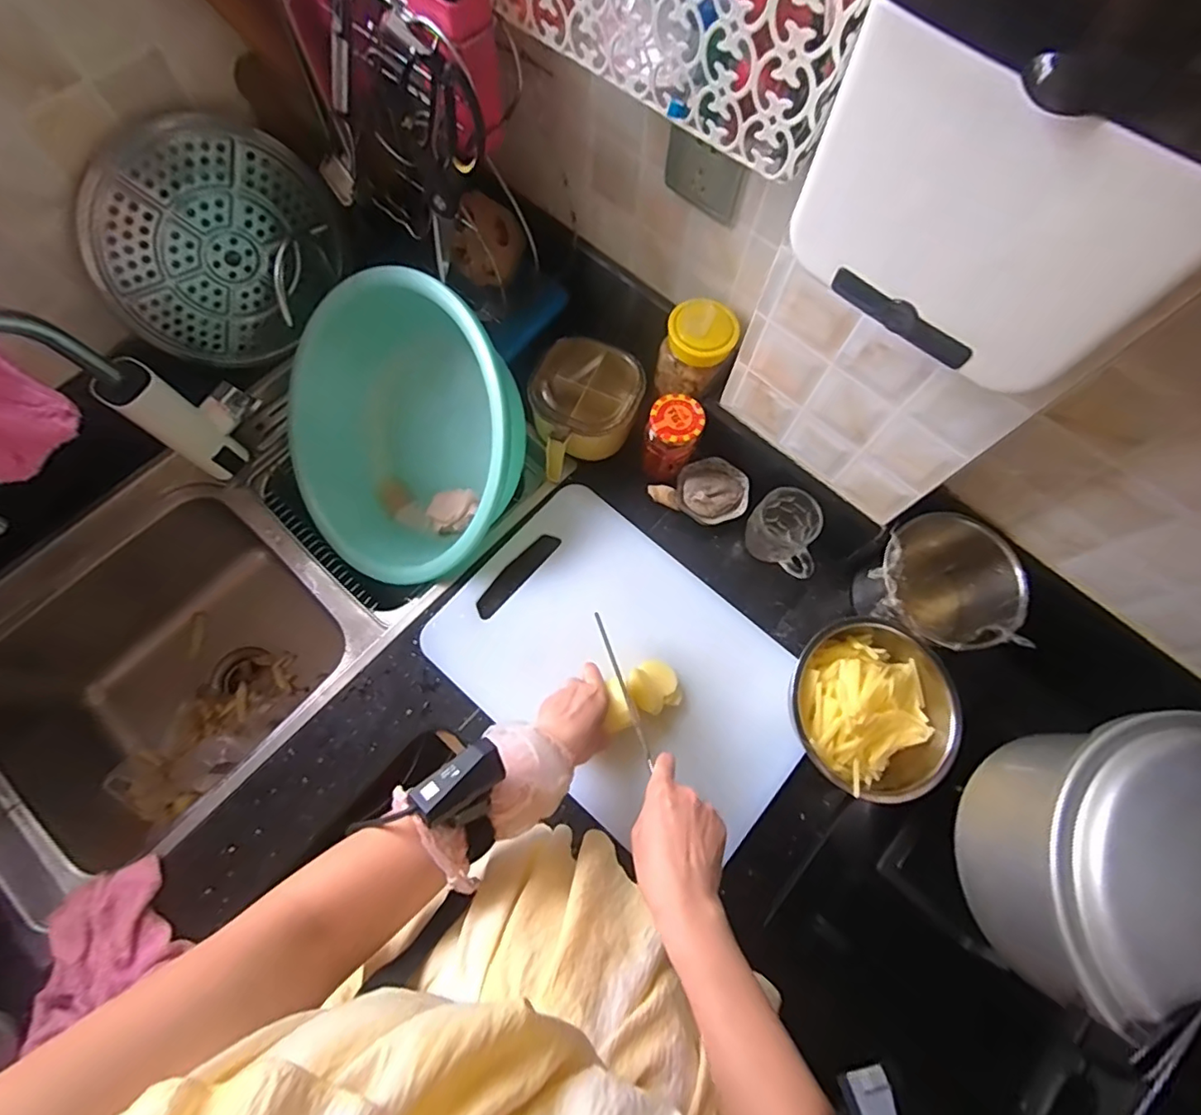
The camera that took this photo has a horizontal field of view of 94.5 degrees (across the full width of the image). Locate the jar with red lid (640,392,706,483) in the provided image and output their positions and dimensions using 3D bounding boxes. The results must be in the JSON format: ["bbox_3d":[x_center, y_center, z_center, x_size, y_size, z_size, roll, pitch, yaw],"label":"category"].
[{"bbox_3d":[0.090,-0.147,0.710,0.064,0.104,0.073,21,73,6],"label":"jar with red lid"}]

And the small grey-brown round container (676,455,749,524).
[{"bbox_3d":[0.149,-0.086,0.740,0.090,0.037,0.085,0,72,-1],"label":"small grey-brown round container"}]

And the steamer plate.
[{"bbox_3d":[-0.459,-0.372,0.675,0.025,0.261,0.274,43,96,19],"label":"steamer plate"}]

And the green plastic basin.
[{"bbox_3d":[-0.262,-0.156,0.766,0.406,0.145,0.403,4,98,30],"label":"green plastic basin"}]

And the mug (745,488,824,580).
[{"bbox_3d":[0.231,-0.028,0.692,0.094,0.097,0.073,39,75,11],"label":"mug"}]

